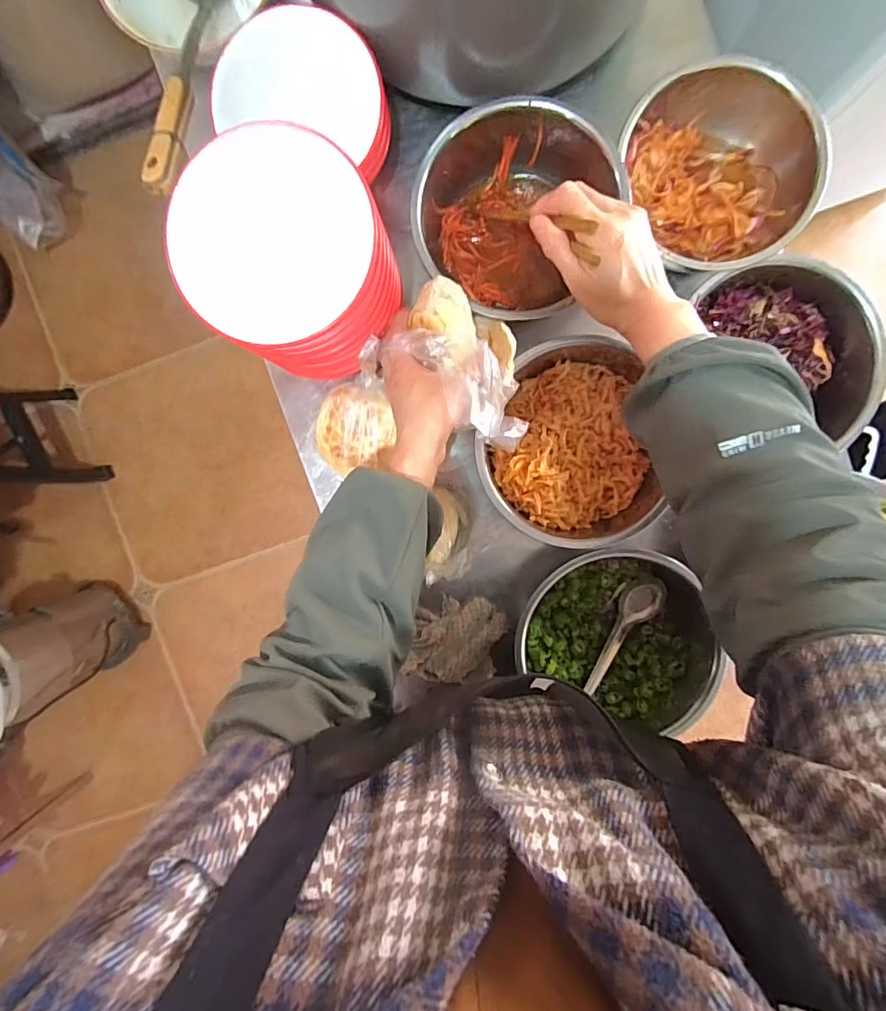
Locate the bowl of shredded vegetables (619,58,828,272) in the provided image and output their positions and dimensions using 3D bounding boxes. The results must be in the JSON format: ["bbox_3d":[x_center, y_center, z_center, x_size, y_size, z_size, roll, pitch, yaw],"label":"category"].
[{"bbox_3d":[0.266,-0.326,0.487,0.169,0.073,0.183,-26,92,4],"label":"bowl of shredded vegetables"}]

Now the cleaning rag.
[{"bbox_3d":[0.017,0.153,0.564,0.100,0.035,0.089,11,94,2],"label":"cleaning rag"}]

